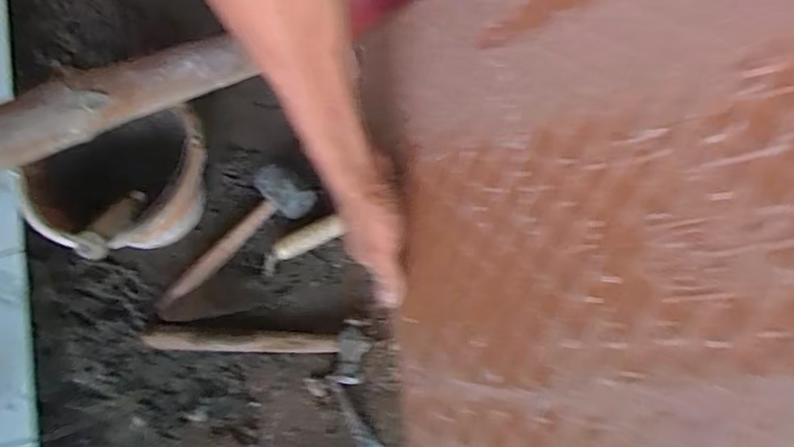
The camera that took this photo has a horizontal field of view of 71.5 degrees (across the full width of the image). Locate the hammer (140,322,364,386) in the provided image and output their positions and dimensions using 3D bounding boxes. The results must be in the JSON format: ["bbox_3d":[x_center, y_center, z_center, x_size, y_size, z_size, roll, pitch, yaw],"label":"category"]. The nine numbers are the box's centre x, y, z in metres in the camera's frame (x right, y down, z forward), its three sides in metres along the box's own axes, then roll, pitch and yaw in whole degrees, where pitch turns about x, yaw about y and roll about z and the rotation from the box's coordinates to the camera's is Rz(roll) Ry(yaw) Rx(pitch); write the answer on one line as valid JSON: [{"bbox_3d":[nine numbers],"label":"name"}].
[{"bbox_3d":[-0.208,0.178,0.814,0.325,0.041,0.083,5,73,4],"label":"hammer"}]

